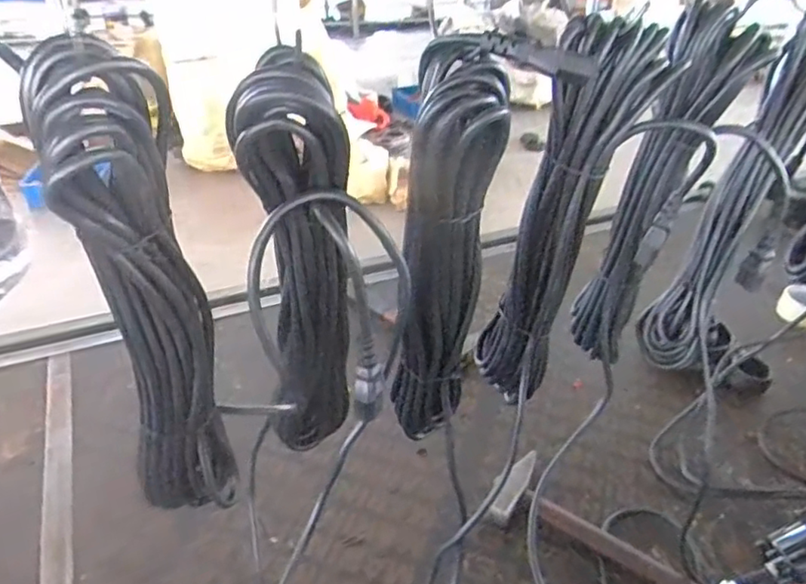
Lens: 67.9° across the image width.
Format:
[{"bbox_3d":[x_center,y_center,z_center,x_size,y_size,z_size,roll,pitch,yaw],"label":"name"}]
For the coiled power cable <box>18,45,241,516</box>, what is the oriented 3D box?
[{"bbox_3d":[-0.160,0.022,0.386,0.066,0.334,0.055,-12,37,-21],"label":"coiled power cable"}]

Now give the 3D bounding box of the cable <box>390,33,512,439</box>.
[{"bbox_3d":[0.028,-0.007,0.456,0.066,0.332,0.082,1,34,-2],"label":"cable"}]

